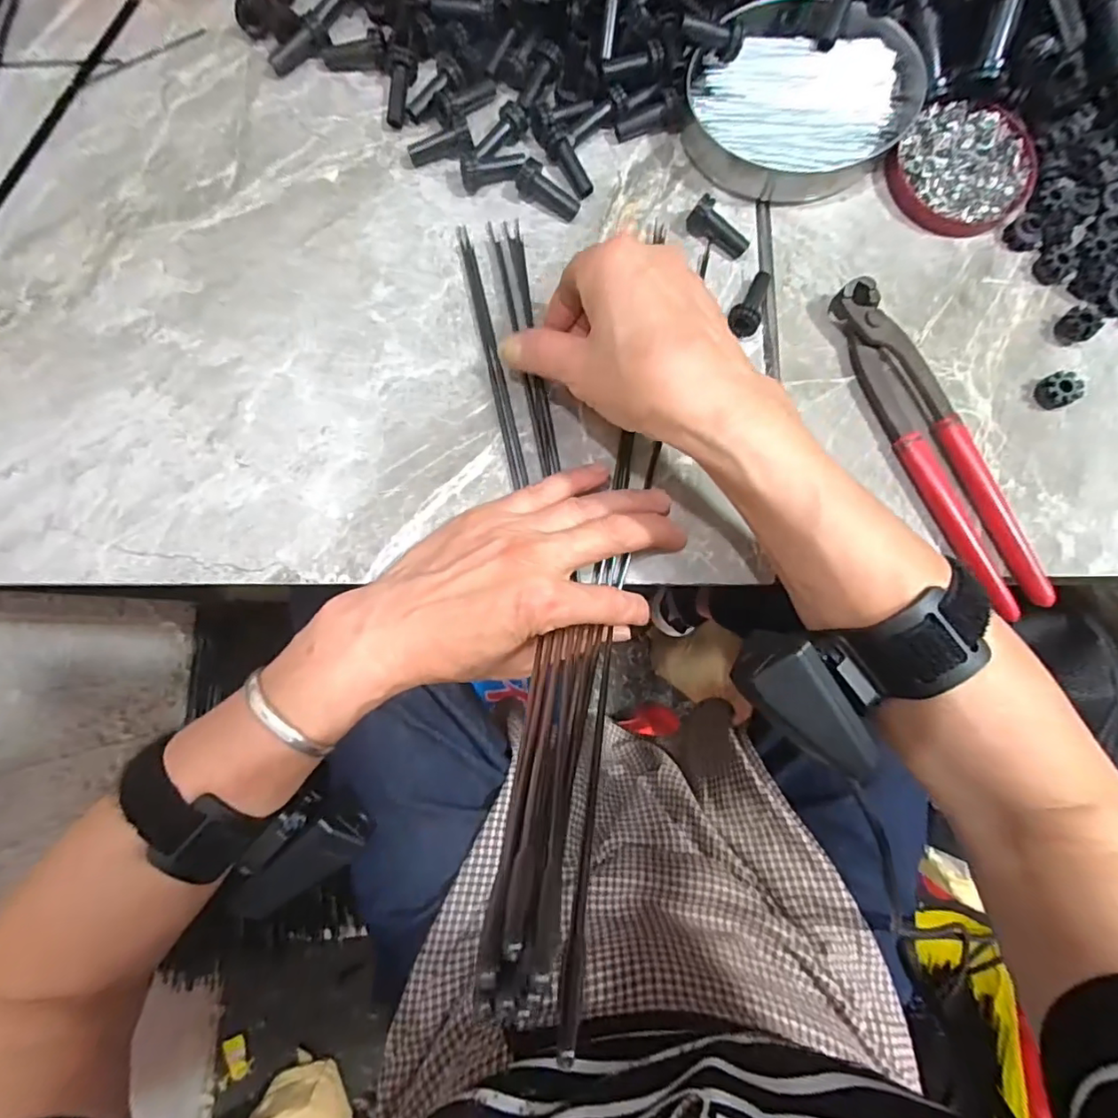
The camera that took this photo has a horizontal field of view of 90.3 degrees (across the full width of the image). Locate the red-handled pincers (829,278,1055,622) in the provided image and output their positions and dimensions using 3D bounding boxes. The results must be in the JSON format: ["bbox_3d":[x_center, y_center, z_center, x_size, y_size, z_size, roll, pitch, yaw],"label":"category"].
[{"bbox_3d":[0.208,-0.063,0.309,0.034,0.016,0.198,-26,85,-5],"label":"red-handled pincers"}]

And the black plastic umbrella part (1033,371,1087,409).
[{"bbox_3d":[0.285,-0.096,0.317,0.019,0.014,0.019,0,83,-2],"label":"black plastic umbrella part"}]

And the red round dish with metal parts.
[{"bbox_3d":[0.241,-0.234,0.334,0.081,0.014,0.074,-2,83,-2],"label":"red round dish with metal parts"}]

